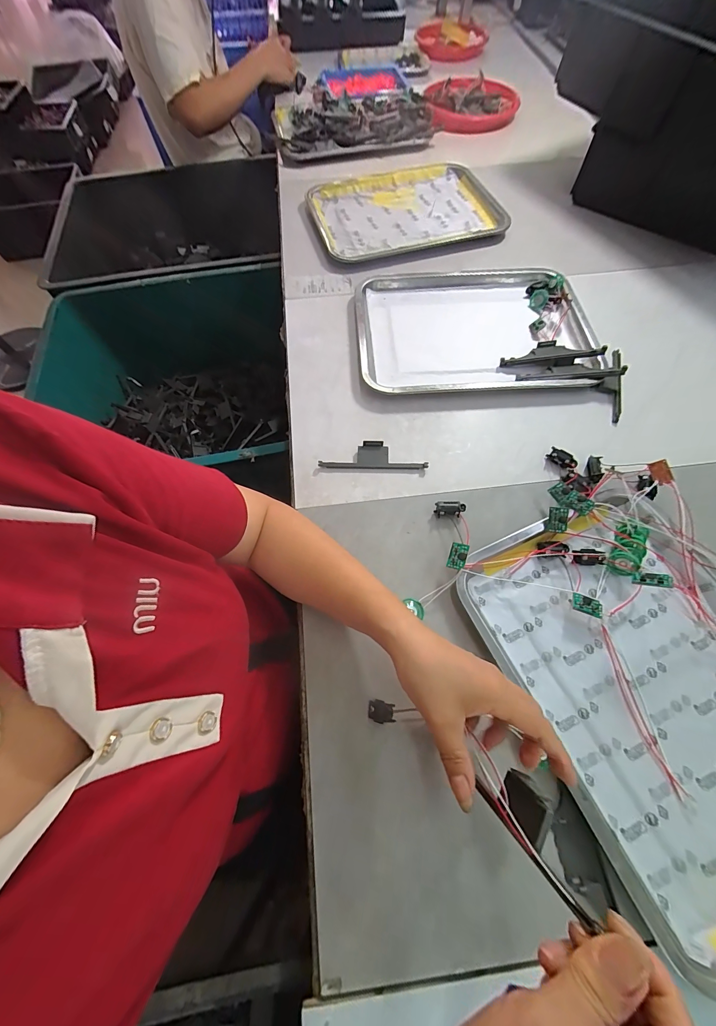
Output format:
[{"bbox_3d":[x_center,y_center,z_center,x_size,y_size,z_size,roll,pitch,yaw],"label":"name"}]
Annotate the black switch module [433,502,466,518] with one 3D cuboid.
[{"bbox_3d":[0.109,-0.004,0.410,0.035,0.015,0.016,2,65,2],"label":"black switch module"}]

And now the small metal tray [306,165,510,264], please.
[{"bbox_3d":[0.084,-0.600,0.680,0.335,0.028,0.270,-15,66,-6],"label":"small metal tray"}]

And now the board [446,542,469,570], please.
[{"bbox_3d":[0.105,0.046,0.364,0.018,0.004,0.028,14,72,21],"label":"board"}]

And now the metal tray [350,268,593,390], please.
[{"bbox_3d":[0.176,-0.289,0.538,0.347,0.024,0.257,-4,65,-1],"label":"metal tray"}]

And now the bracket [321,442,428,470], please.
[{"bbox_3d":[0.020,-0.074,0.444,0.136,0.013,0.034,1,65,1],"label":"bracket"}]

